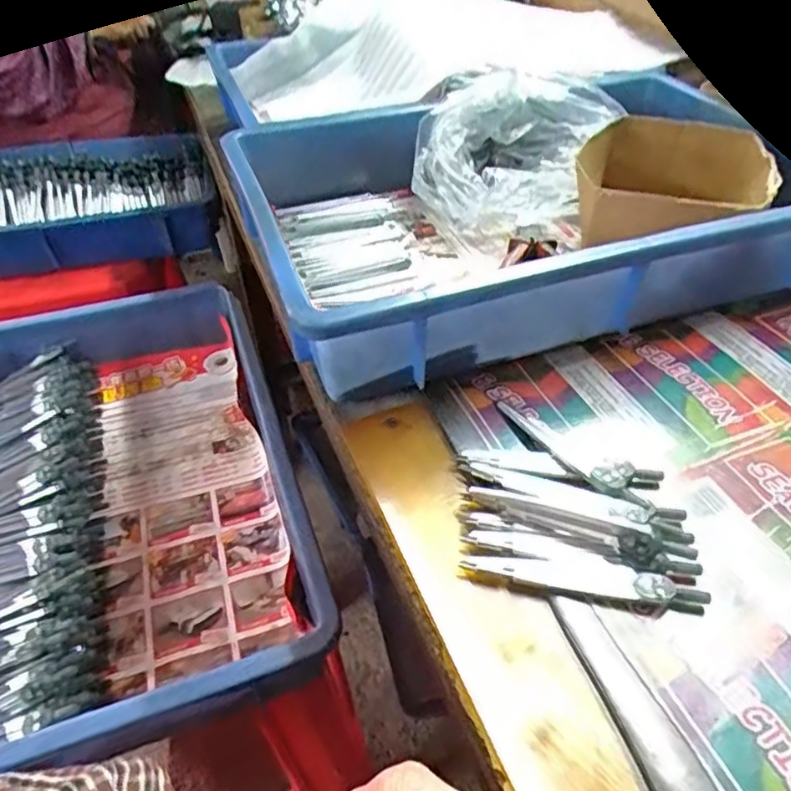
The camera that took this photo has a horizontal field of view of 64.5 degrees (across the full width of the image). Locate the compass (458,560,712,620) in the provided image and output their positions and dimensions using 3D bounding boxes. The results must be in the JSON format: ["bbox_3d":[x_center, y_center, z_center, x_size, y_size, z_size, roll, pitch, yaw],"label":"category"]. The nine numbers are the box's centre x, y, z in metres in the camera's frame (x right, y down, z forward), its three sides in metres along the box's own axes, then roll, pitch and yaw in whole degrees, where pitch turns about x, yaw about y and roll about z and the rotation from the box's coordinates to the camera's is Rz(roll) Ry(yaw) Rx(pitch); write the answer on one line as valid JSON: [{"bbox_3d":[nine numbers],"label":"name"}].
[{"bbox_3d":[0.088,0.088,0.295,0.110,0.011,0.016,6,44,8],"label":"compass"}]

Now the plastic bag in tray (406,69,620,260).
[{"bbox_3d":[0.103,-0.205,0.541,0.162,0.092,0.153,7,44,8],"label":"plastic bag in tray"}]

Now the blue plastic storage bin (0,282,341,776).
[{"bbox_3d":[-0.241,0.074,0.512,0.288,0.082,0.423,-13,45,-13],"label":"blue plastic storage bin"}]

